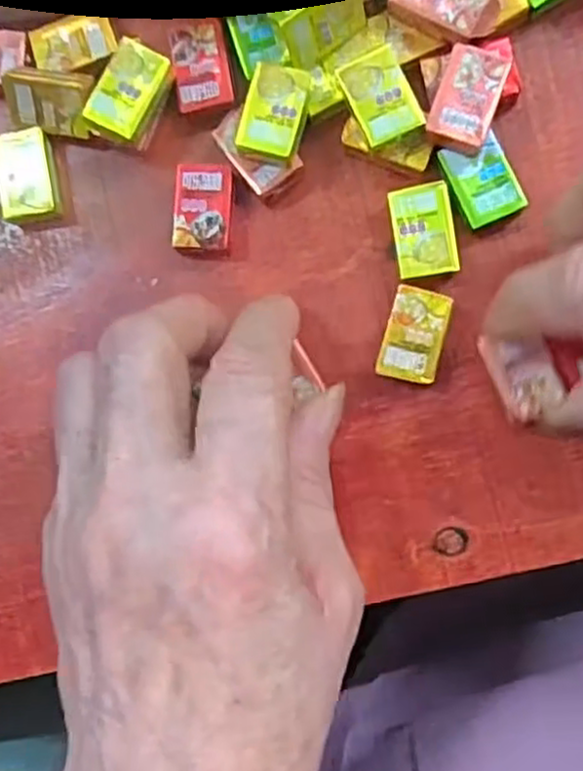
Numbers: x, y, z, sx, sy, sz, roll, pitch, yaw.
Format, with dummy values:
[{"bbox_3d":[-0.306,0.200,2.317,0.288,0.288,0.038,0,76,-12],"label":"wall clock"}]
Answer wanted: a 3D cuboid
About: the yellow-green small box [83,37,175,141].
[{"bbox_3d":[-0.046,-0.084,0.211,0.018,0.010,0.026,28,91,7],"label":"yellow-green small box"}]

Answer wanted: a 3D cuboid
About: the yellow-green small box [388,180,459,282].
[{"bbox_3d":[0.037,-0.044,0.204,0.016,0.004,0.025,-9,87,6],"label":"yellow-green small box"}]

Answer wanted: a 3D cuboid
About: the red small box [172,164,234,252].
[{"bbox_3d":[-0.026,-0.052,0.214,0.017,0.006,0.025,3,88,6],"label":"red small box"}]

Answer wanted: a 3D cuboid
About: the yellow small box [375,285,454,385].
[{"bbox_3d":[0.035,-0.014,0.206,0.016,0.008,0.025,13,89,7],"label":"yellow small box"}]

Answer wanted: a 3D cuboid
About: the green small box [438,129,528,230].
[{"bbox_3d":[0.053,-0.057,0.201,0.017,0.004,0.023,-25,85,5],"label":"green small box"}]

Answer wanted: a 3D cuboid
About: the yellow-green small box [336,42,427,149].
[{"bbox_3d":[0.025,-0.079,0.198,0.017,0.004,0.024,-25,89,1],"label":"yellow-green small box"}]

